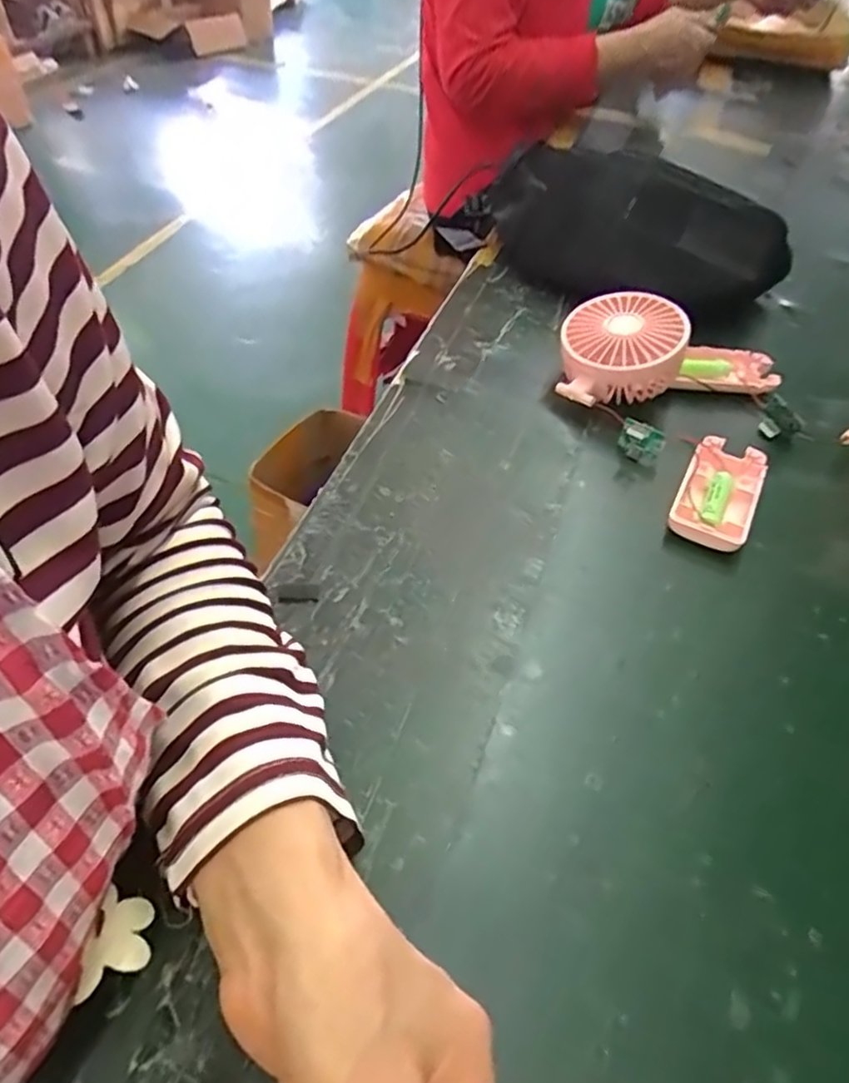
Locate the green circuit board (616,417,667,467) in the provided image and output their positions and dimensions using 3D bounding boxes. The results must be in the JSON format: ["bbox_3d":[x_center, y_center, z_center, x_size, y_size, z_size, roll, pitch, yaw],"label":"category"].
[{"bbox_3d":[0.149,-0.068,0.461,0.030,0.026,0.012,27,53,19],"label":"green circuit board"}]

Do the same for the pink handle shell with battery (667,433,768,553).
[{"bbox_3d":[0.191,-0.031,0.435,0.047,0.018,0.089,24,52,17],"label":"pink handle shell with battery"}]

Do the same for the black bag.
[{"bbox_3d":[0.184,-0.282,0.605,0.275,0.089,0.104,22,51,15],"label":"black bag"}]

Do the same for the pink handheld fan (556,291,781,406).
[{"bbox_3d":[0.182,-0.150,0.510,0.173,0.056,0.087,-13,51,-14],"label":"pink handheld fan"}]

